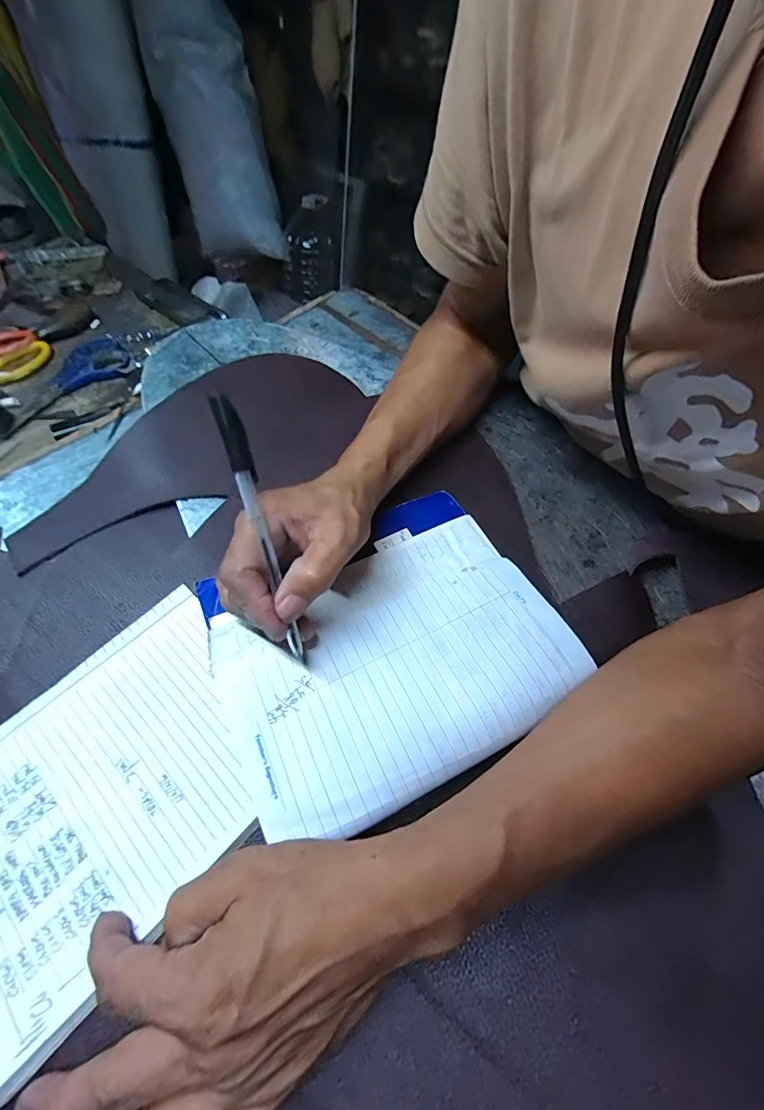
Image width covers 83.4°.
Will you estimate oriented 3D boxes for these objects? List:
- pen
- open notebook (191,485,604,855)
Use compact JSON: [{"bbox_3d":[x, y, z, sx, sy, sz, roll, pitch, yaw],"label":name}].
[{"bbox_3d":[-0.065,-0.007,0.244,0.013,0.163,0.006,-16,19,-11],"label":"pen"},{"bbox_3d":[0.001,0.052,0.281,0.209,0.014,0.179,-22,59,-15],"label":"open notebook"}]

